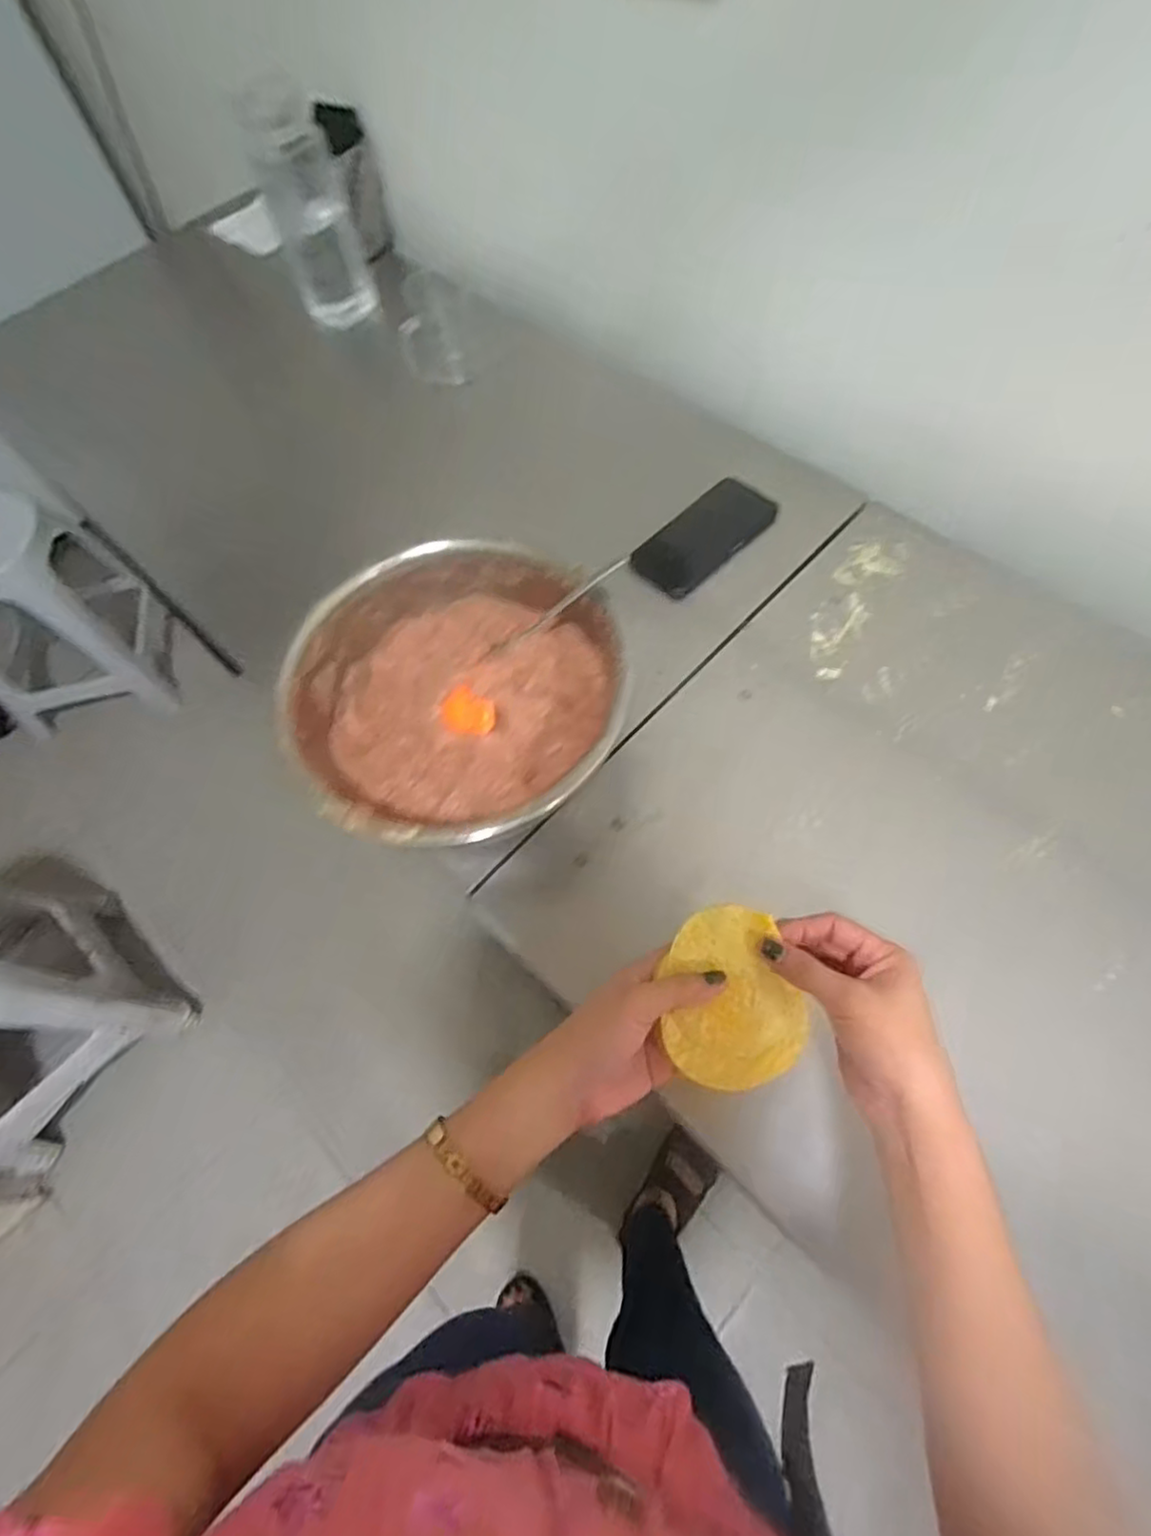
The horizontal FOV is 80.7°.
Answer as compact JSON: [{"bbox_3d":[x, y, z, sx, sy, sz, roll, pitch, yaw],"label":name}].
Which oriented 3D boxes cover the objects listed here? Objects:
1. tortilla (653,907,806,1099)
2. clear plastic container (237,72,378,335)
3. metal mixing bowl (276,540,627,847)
[{"bbox_3d":[0.093,0.133,0.394,0.078,0.006,0.099,-1,76,5],"label":"tortilla"},{"bbox_3d":[-0.354,-0.736,0.906,0.103,0.251,0.079,-30,51,-16],"label":"clear plastic container"},{"bbox_3d":[-0.112,-0.059,0.600,0.236,0.116,0.276,35,72,20],"label":"metal mixing bowl"}]

